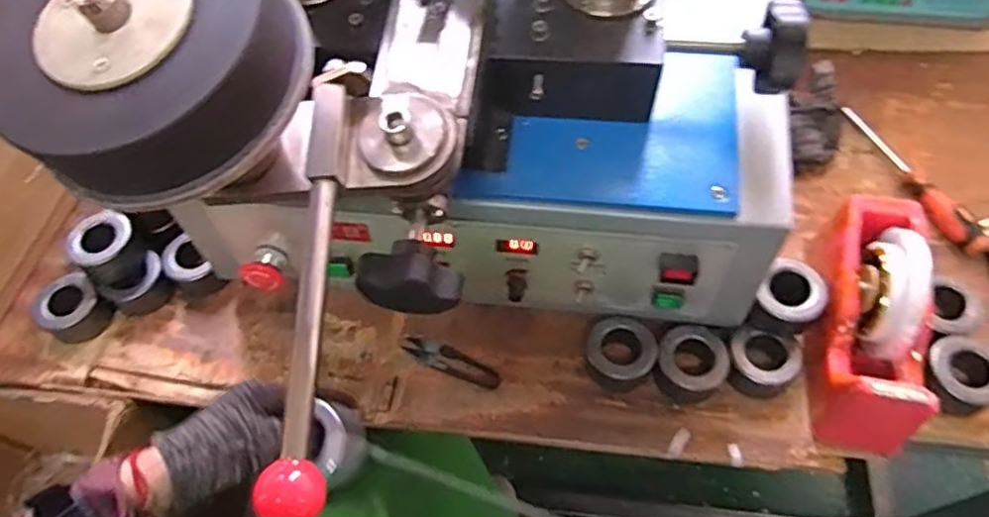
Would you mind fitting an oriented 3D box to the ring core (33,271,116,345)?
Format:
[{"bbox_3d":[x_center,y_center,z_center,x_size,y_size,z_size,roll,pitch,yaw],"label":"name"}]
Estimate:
[{"bbox_3d":[-0.417,0.048,0.643,0.058,0.043,0.060,29,65,19],"label":"ring core"}]

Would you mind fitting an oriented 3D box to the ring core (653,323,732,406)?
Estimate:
[{"bbox_3d":[0.174,0.095,0.584,0.058,0.043,0.061,-2,59,3],"label":"ring core"}]

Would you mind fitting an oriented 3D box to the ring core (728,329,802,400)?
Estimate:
[{"bbox_3d":[0.238,0.092,0.581,0.057,0.036,0.052,-2,59,3],"label":"ring core"}]

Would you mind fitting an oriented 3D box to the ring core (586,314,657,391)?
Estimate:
[{"bbox_3d":[0.114,0.085,0.591,0.058,0.036,0.057,8,60,8],"label":"ring core"}]

